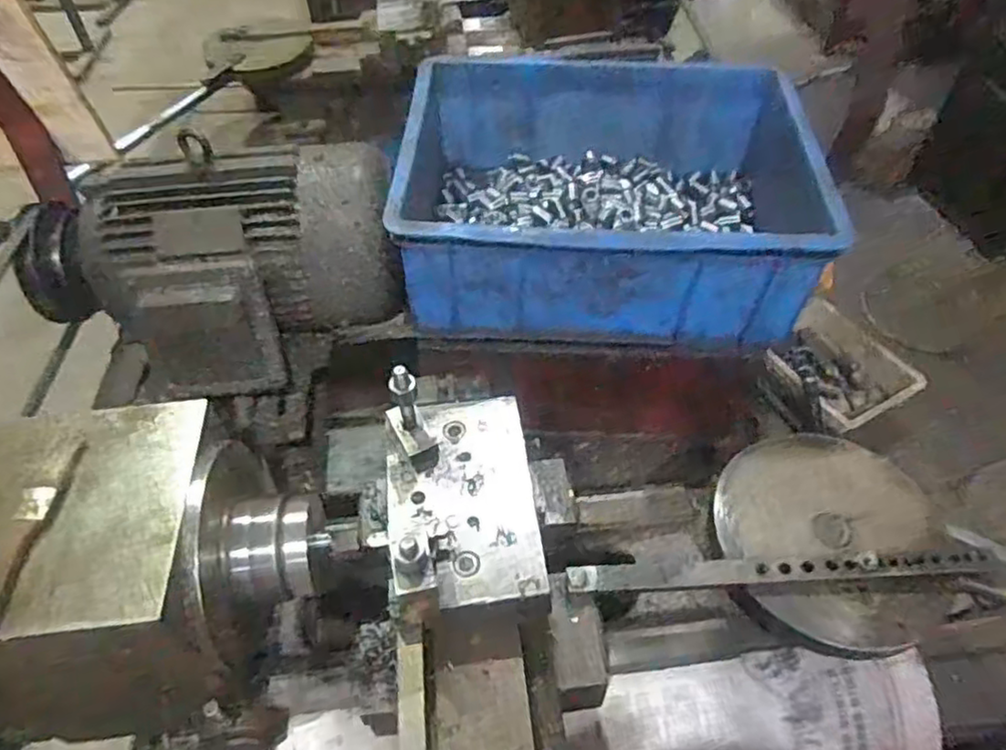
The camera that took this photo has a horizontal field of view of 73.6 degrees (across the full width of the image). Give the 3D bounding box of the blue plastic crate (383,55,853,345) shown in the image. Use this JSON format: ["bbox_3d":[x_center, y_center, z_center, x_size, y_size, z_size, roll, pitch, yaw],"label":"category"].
[{"bbox_3d":[0.102,-0.189,0.707,0.394,0.146,0.319,2,50,3],"label":"blue plastic crate"}]

